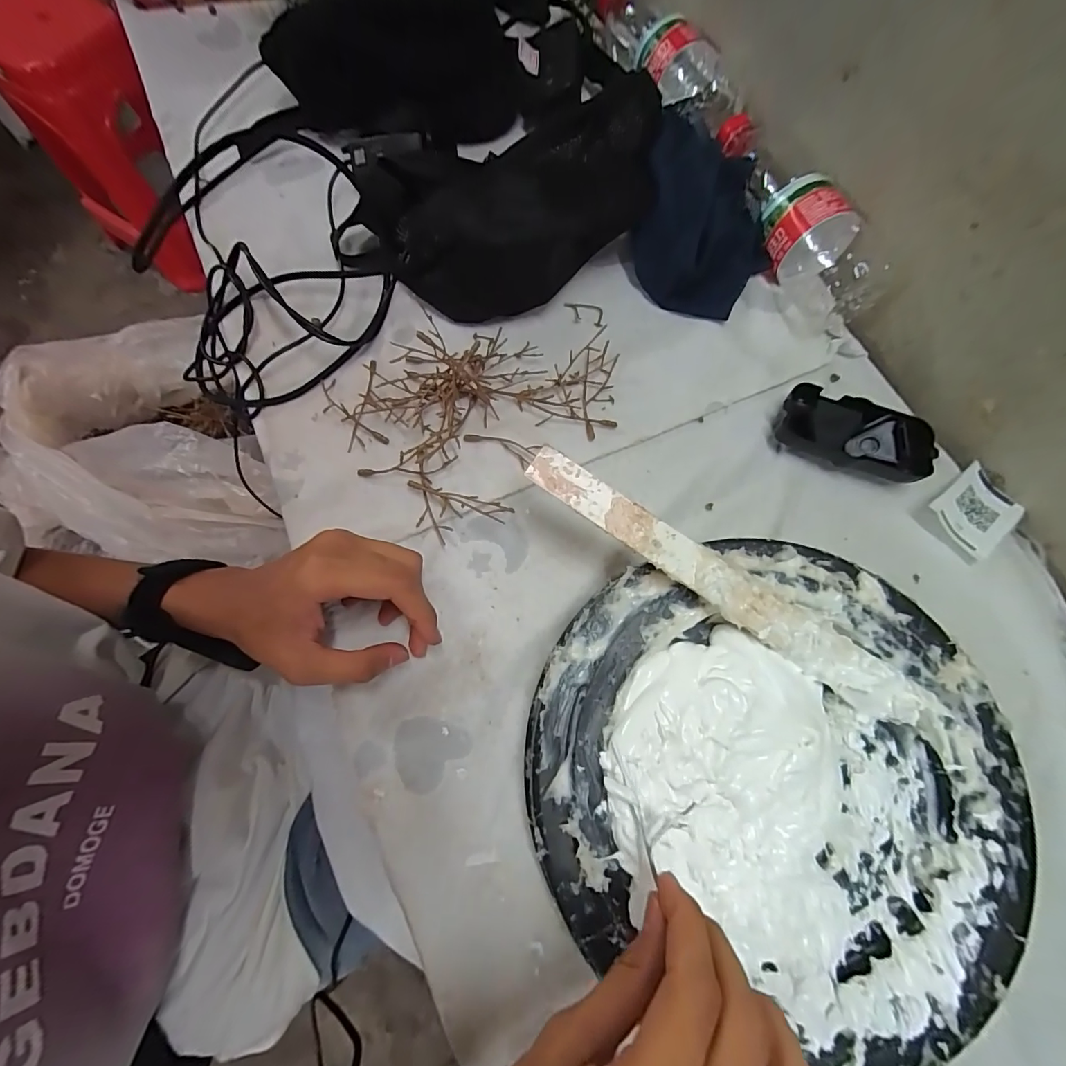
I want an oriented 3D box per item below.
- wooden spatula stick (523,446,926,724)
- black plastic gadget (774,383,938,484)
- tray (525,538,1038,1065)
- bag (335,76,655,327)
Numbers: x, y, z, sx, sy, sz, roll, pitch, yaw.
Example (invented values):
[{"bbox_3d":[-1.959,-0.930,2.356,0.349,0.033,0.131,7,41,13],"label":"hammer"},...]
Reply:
[{"bbox_3d":[0.112,0.030,0.267,0.261,0.008,0.029,34,90,0],"label":"wooden spatula stick"},{"bbox_3d":[0.244,-0.075,0.350,0.106,0.026,0.052,21,75,5],"label":"black plastic gadget"},{"bbox_3d":[0.139,0.130,0.272,0.267,0.051,0.243,0,74,-1],"label":"tray"},{"bbox_3d":[-0.009,-0.276,0.389,0.284,0.070,0.142,-23,76,-8],"label":"bag"}]

